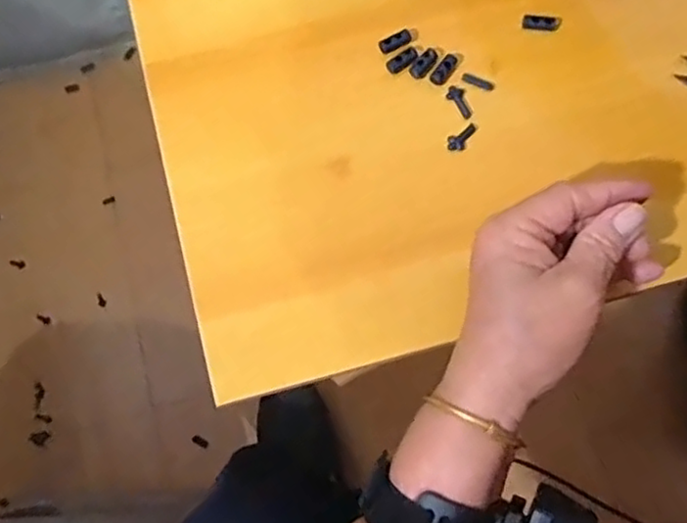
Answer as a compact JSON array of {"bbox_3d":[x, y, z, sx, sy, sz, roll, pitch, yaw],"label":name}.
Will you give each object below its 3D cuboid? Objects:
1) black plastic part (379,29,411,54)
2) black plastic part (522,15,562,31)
[{"bbox_3d":[0.030,-0.126,0.387,0.019,0.004,0.009,-26,76,-7],"label":"black plastic part"},{"bbox_3d":[0.114,-0.137,0.390,0.022,0.004,0.009,3,74,1],"label":"black plastic part"}]

